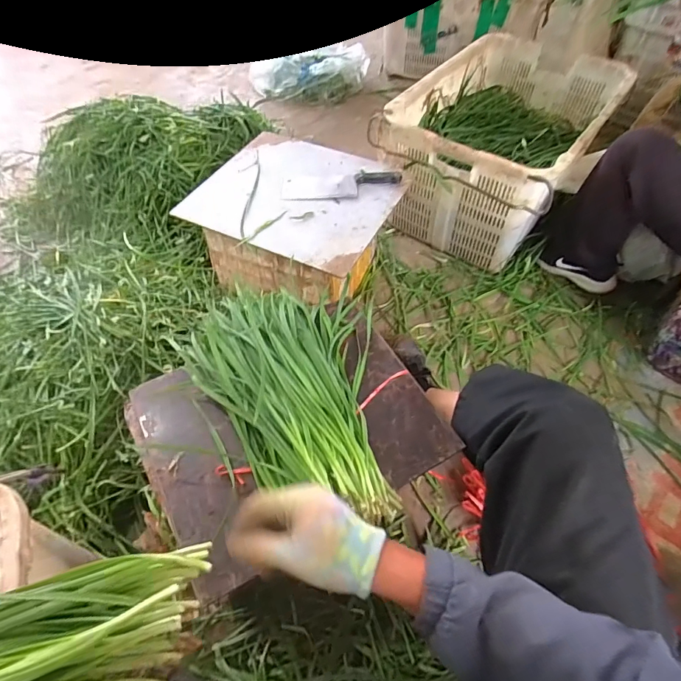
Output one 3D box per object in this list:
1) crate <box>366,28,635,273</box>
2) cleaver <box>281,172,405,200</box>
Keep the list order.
[{"bbox_3d":[0.436,-0.530,1.199,0.456,0.344,0.593,33,61,21],"label":"crate"},{"bbox_3d":[0.000,-0.374,1.022,0.278,0.035,0.095,4,55,3],"label":"cleaver"}]

